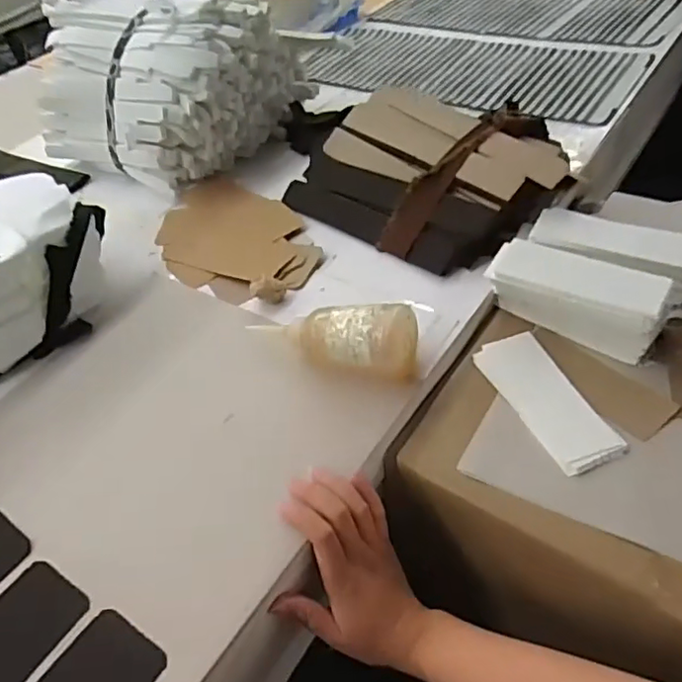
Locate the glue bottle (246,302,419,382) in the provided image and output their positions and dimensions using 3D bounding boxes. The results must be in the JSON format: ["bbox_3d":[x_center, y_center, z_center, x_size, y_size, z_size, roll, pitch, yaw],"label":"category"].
[{"bbox_3d":[0.001,0.005,0.560,0.146,0.066,0.058,4,45,15],"label":"glue bottle"}]

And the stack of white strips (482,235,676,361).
[{"bbox_3d":[0.227,-0.042,0.588,0.159,0.066,0.059,22,54,29],"label":"stack of white strips"}]

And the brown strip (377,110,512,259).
[{"bbox_3d":[0.116,-0.187,0.691,0.040,0.031,0.207,37,86,33],"label":"brown strip"}]

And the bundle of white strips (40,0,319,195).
[{"bbox_3d":[-0.246,-0.387,0.884,0.286,0.210,0.290,20,52,29],"label":"bundle of white strips"}]

